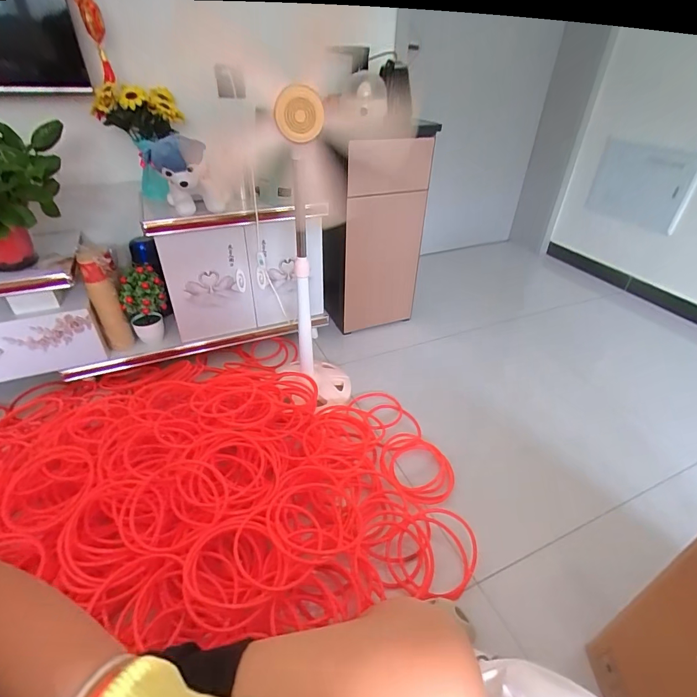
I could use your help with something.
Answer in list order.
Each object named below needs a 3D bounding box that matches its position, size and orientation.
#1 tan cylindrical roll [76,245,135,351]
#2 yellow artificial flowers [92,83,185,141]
[{"bbox_3d":[-0.721,-0.148,1.181,0.083,0.308,0.089,-21,42,-28],"label":"tan cylindrical roll"},{"bbox_3d":[-0.558,-0.631,1.059,0.183,0.122,0.131,-26,45,-33],"label":"yellow artificial flowers"}]

